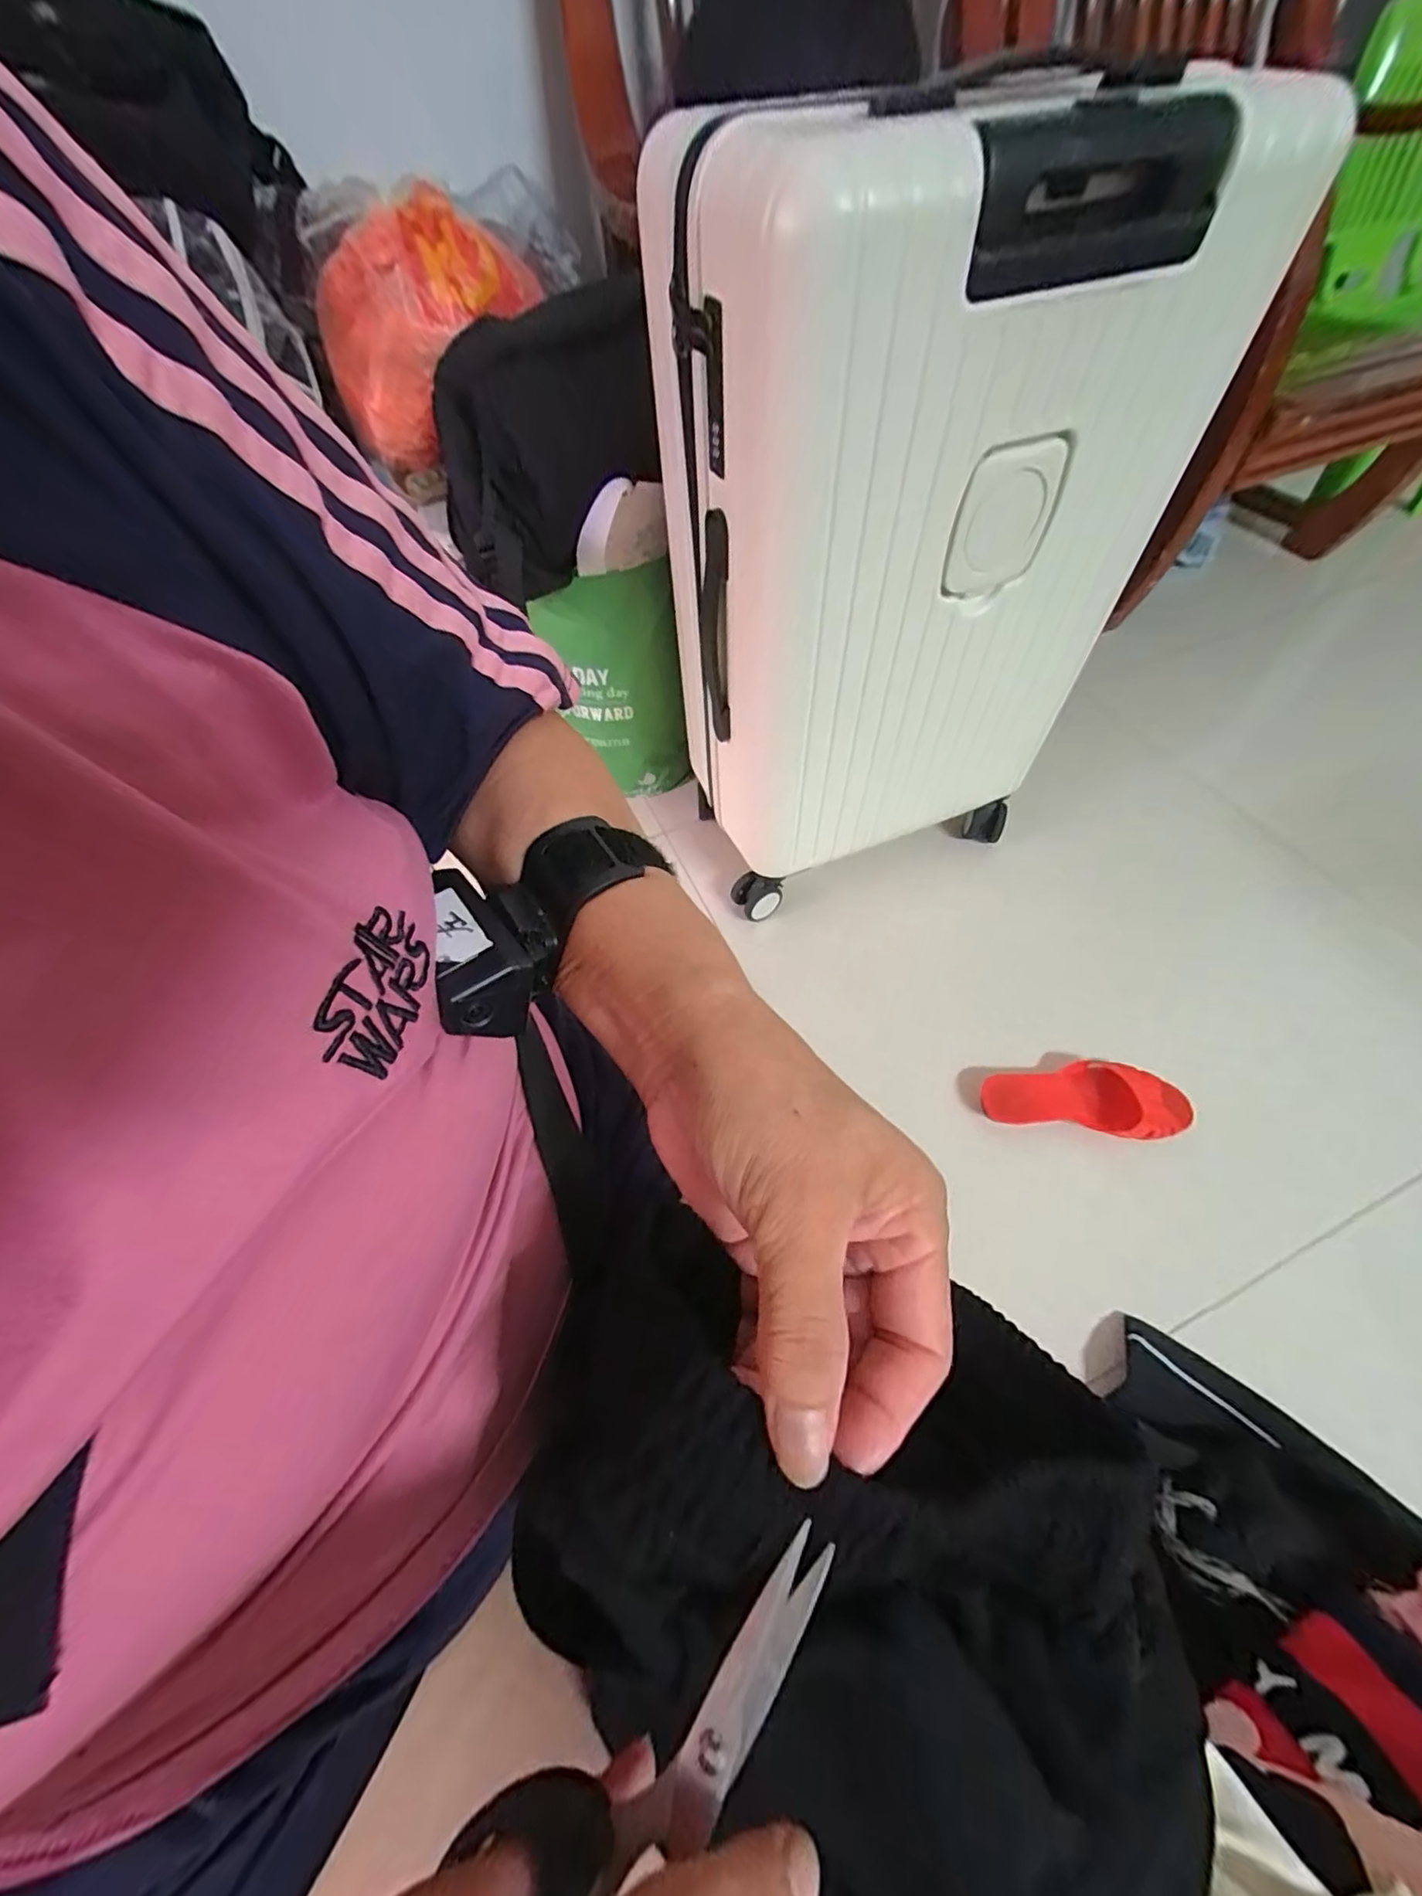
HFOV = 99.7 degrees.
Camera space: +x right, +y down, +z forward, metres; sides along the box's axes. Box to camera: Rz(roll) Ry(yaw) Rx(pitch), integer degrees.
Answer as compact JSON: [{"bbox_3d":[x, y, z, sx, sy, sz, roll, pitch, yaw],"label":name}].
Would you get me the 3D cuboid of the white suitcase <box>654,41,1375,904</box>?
[{"bbox_3d":[0.174,-0.381,0.603,0.400,0.542,0.297,-26,60,-13],"label":"white suitcase"}]

